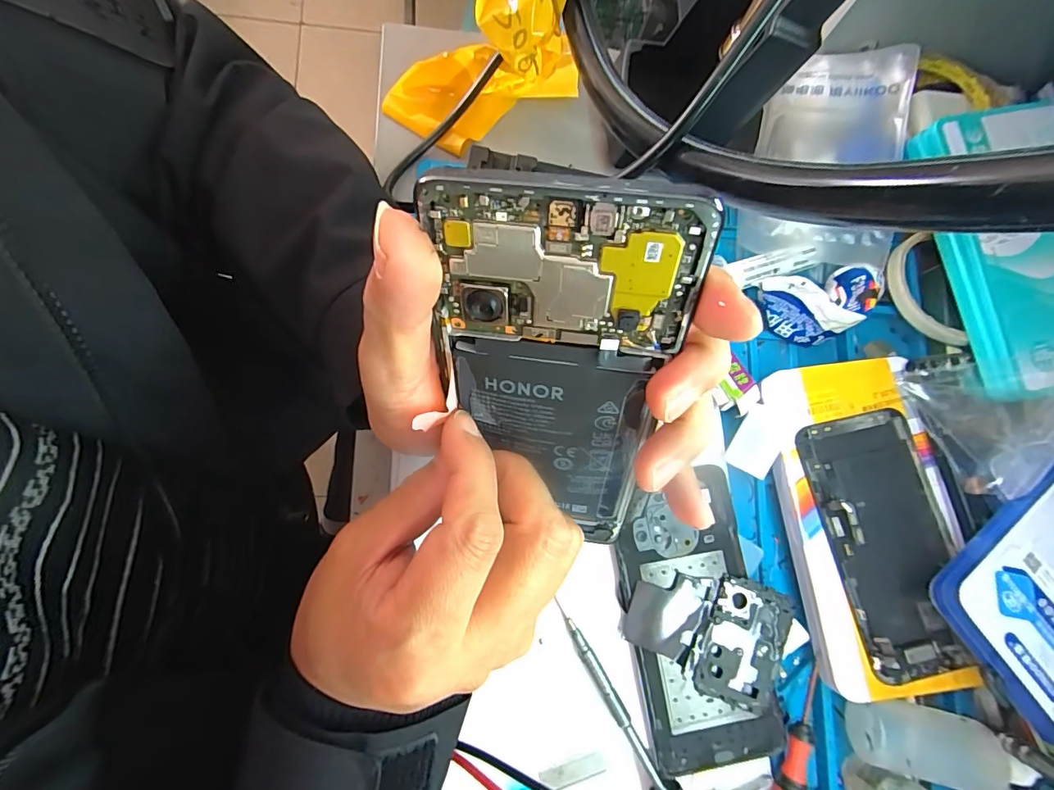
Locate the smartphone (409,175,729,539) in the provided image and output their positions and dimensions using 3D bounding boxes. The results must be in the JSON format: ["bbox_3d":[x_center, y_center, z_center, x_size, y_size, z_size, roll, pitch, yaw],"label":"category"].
[{"bbox_3d":[0.009,0.004,0.157,0.070,0.147,0.007,6,42,5],"label":"smartphone"}]

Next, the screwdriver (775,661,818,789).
[{"bbox_3d":[0.149,0.199,0.249,0.013,0.013,0.094,24,78,-2],"label":"screwdriver"}]

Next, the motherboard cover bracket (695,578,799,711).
[{"bbox_3d":[0.124,0.141,0.260,0.044,0.004,0.067,23,78,-2],"label":"motherboard cover bracket"}]

